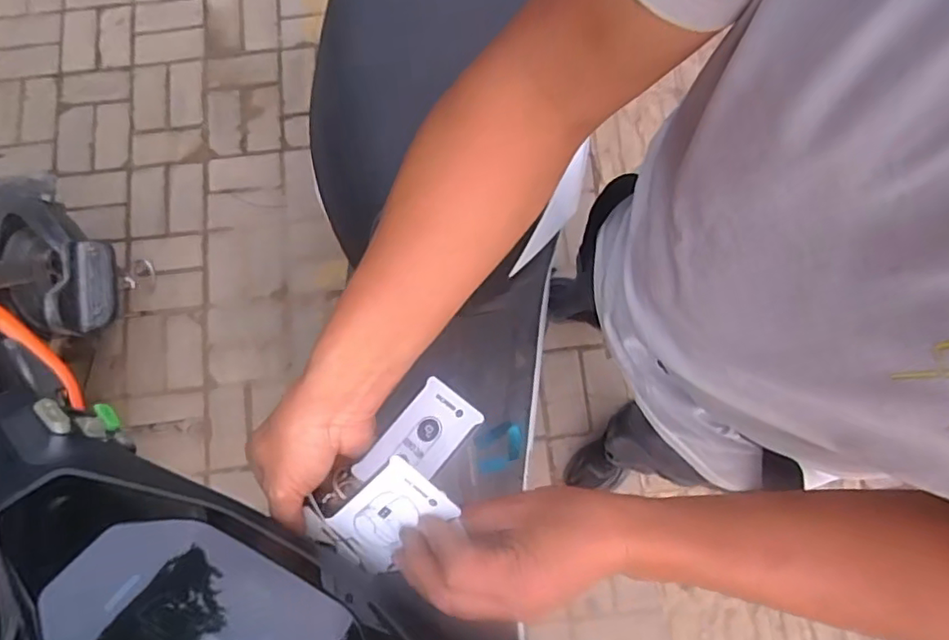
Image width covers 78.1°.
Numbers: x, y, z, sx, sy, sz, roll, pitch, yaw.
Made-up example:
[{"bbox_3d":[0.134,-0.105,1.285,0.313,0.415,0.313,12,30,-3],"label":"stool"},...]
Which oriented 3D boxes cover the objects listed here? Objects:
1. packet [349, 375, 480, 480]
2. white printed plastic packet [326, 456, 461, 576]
[{"bbox_3d":[-0.038,0.082,0.390,0.051,0.004,0.083,35,77,32],"label":"packet"},{"bbox_3d":[-0.054,0.124,0.366,0.051,0.007,0.082,42,115,-6],"label":"white printed plastic packet"}]

